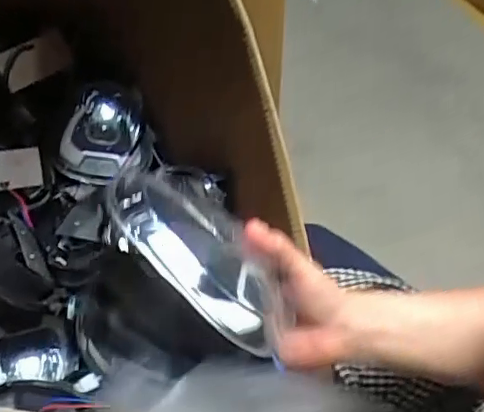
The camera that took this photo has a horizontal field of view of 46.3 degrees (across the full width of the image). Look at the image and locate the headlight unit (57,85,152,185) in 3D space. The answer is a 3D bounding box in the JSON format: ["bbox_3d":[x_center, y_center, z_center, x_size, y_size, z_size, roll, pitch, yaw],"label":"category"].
[{"bbox_3d":[-0.199,-0.102,0.822,0.128,0.089,0.109,-1,48,-4],"label":"headlight unit"}]

